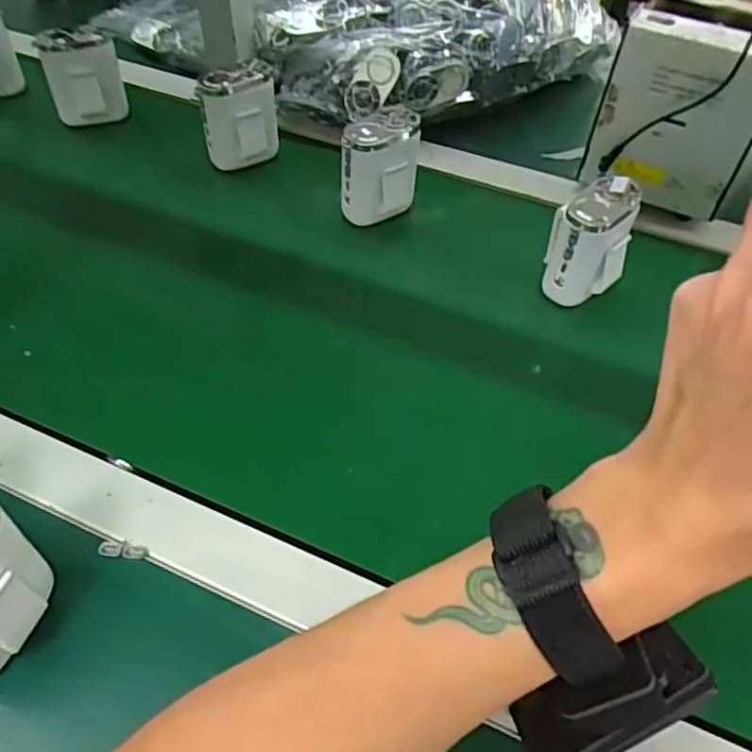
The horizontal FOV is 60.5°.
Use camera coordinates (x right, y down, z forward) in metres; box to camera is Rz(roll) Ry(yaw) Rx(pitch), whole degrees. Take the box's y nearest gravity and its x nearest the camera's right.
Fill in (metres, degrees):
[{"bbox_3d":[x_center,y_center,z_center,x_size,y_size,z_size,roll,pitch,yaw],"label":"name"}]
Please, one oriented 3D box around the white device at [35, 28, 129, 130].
[{"bbox_3d":[-0.288,-0.292,0.637,0.070,0.082,0.037,-17,53,-16],"label":"white device"}]

